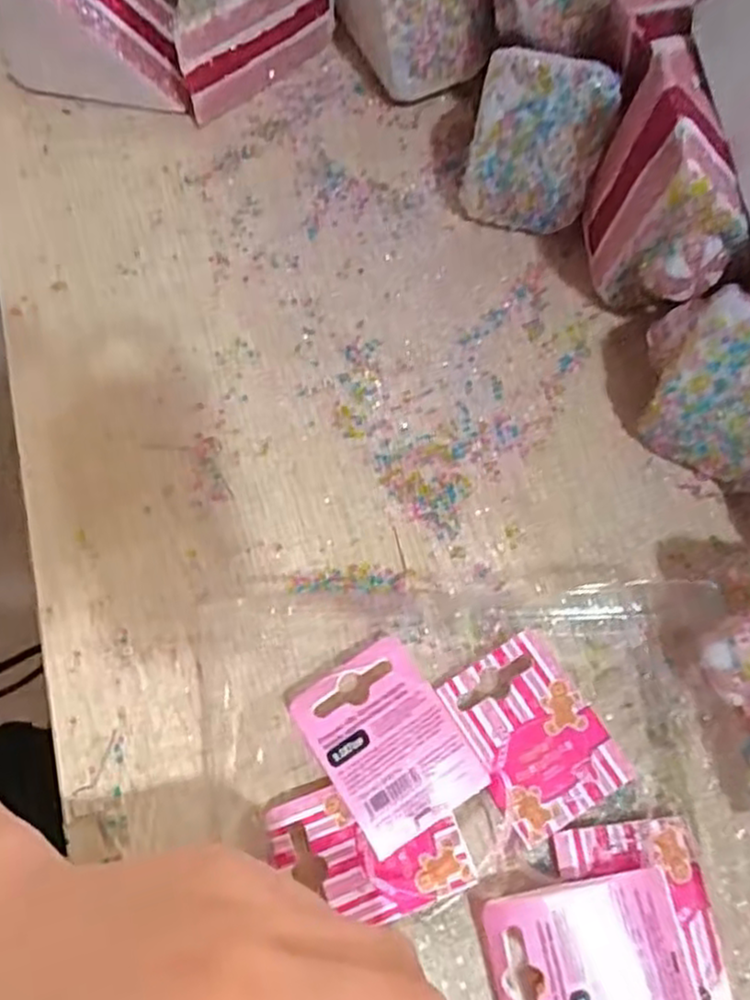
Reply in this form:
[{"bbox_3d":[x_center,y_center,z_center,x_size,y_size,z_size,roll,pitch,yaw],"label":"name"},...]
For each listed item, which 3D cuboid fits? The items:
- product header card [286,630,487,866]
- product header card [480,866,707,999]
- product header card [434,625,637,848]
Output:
[{"bbox_3d":[0.004,0.082,0.240,0.044,0.006,0.058,-31,82,-14],"label":"product header card"},{"bbox_3d":[0.067,0.142,0.218,0.061,0.012,0.047,-11,69,-3],"label":"product header card"},{"bbox_3d":[0.053,0.080,0.243,0.042,0.004,0.059,-31,76,-2],"label":"product header card"}]

